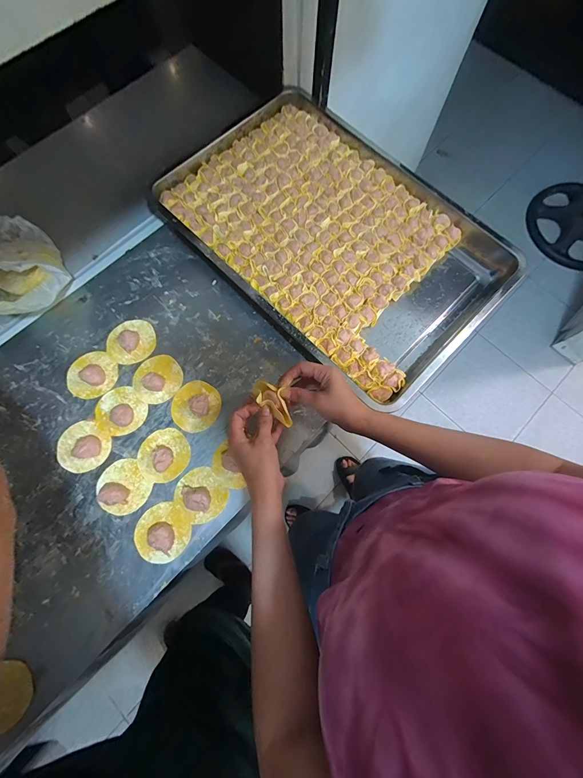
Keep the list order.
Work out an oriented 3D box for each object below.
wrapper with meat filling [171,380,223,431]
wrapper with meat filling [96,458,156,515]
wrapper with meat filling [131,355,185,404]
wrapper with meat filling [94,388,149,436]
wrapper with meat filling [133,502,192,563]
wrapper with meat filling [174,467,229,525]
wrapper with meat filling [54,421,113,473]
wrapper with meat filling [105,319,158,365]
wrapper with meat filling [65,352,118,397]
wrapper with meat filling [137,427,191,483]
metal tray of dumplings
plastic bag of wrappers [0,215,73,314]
[{"bbox_3d":[-0.157,0.026,0.520,0.078,0.021,0.079,0,76,-1],"label":"wrapper with meat filling"},{"bbox_3d":[-0.258,0.148,0.484,0.072,0.023,0.078,0,76,-1],"label":"wrapper with meat filling"},{"bbox_3d":[-0.225,-0.019,0.530,0.077,0.032,0.081,0,76,-1],"label":"wrapper with meat filling"},{"bbox_3d":[-0.279,0.035,0.518,0.079,0.025,0.072,0,76,-1],"label":"wrapper with meat filling"},{"bbox_3d":[-0.192,0.212,0.473,0.077,0.015,0.077,0,76,-1],"label":"wrapper with meat filling"},{"bbox_3d":[-0.138,0.159,0.485,0.069,0.020,0.077,-43,80,-10],"label":"wrapper with meat filling"},{"bbox_3d":[-0.329,0.089,0.499,0.078,0.020,0.075,0,76,-1],"label":"wrapper with meat filling"},{"bbox_3d":[-0.277,-0.083,0.550,0.081,0.024,0.076,0,76,-1],"label":"wrapper with meat filling"},{"bbox_3d":[-0.334,-0.026,0.532,0.081,0.023,0.075,1,75,0],"label":"wrapper with meat filling"},{"bbox_3d":[-0.202,0.103,0.502,0.078,0.025,0.076,0,76,-1],"label":"wrapper with meat filling"},{"bbox_3d":[0.069,-0.279,0.586,0.378,0.069,0.580,-43,80,-10],"label":"metal tray of dumplings"},{"bbox_3d":[-0.444,-0.187,0.530,0.112,0.107,0.172,-30,78,-8],"label":"plastic bag of wrappers"}]

